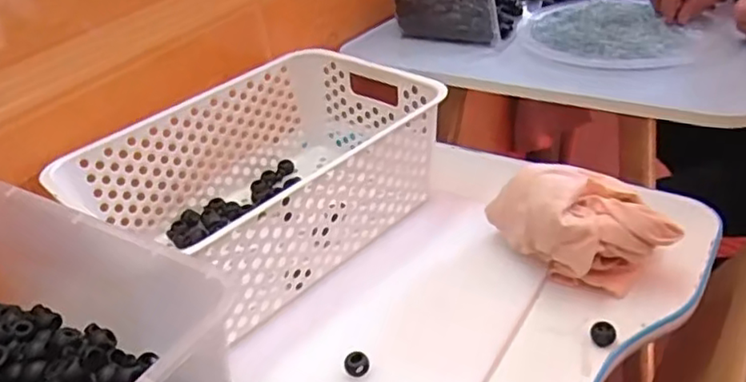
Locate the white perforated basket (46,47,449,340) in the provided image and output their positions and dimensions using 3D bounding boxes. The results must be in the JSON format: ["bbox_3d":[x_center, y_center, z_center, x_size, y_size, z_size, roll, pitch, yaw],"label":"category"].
[{"bbox_3d":[-0.093,-0.012,0.583,0.204,0.108,0.292,24,46,38],"label":"white perforated basket"}]

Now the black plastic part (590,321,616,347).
[{"bbox_3d":[0.168,0.105,0.470,0.018,0.013,0.017,-5,34,4],"label":"black plastic part"}]

